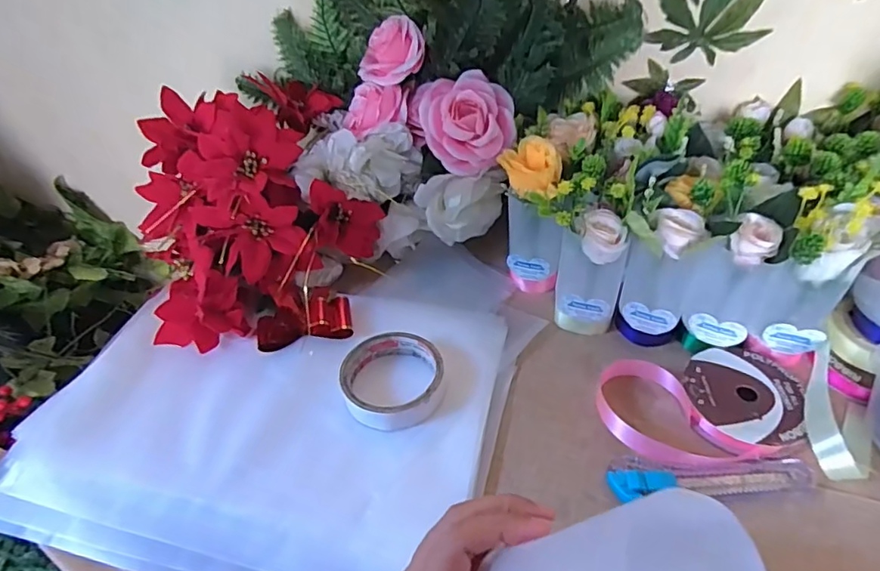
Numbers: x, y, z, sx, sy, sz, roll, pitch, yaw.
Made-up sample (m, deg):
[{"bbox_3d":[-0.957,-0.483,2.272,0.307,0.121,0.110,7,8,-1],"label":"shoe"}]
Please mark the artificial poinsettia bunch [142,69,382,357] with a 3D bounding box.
[{"bbox_3d":[-0.179,-0.087,0.533,0.235,0.150,0.255,-8,40,-6],"label":"artificial poinsettia bunch"}]

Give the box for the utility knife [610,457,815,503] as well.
[{"bbox_3d":[0.195,0.138,0.385,0.142,0.013,0.035,-2,42,-1],"label":"utility knife"}]

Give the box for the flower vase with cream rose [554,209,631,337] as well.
[{"bbox_3d":[0.136,-0.009,0.482,0.056,0.113,0.041,13,42,18],"label":"flower vase with cream rose"}]

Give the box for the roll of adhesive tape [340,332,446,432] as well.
[{"bbox_3d":[-0.040,0.079,0.449,0.084,0.023,0.090,-1,42,1],"label":"roll of adhesive tape"}]

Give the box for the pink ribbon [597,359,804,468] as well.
[{"bbox_3d":[0.188,0.112,0.411,0.140,0.031,0.069,29,50,29],"label":"pink ribbon"}]

